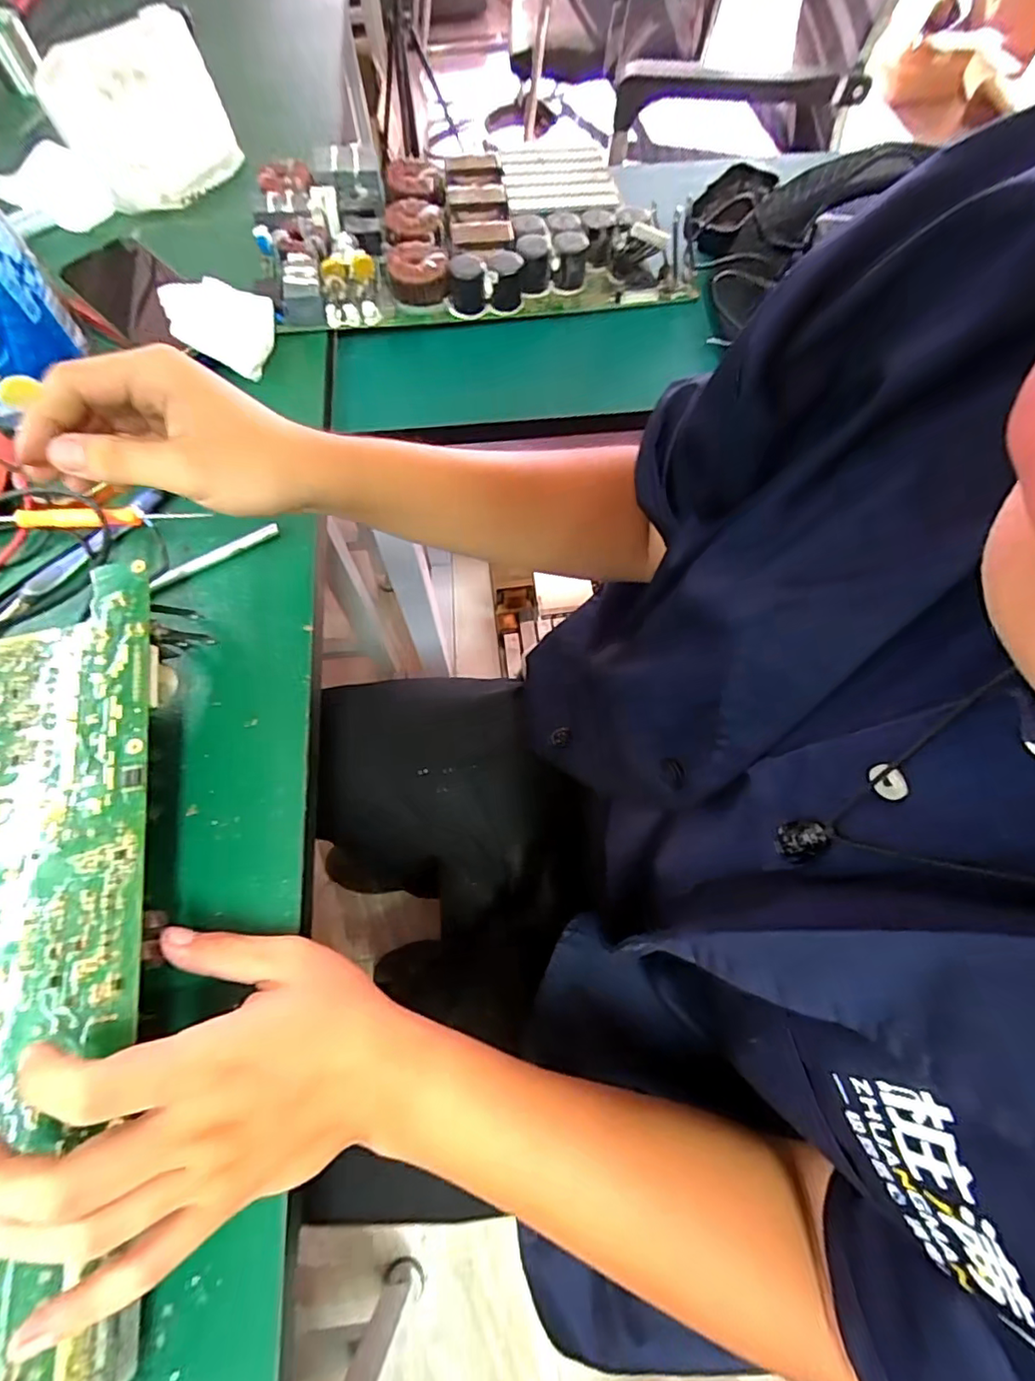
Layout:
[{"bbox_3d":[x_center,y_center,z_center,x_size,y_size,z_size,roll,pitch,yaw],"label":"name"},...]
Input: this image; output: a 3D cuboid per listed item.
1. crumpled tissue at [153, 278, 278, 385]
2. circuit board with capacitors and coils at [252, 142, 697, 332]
[{"bbox_3d":[-0.220,-0.277,0.436,0.074,0.049,0.076,-25,69,-11],"label":"crumpled tissue"},{"bbox_3d":[-0.036,-0.394,0.483,0.356,0.051,0.170,-5,67,-3],"label":"circuit board with capacitors and coils"}]

